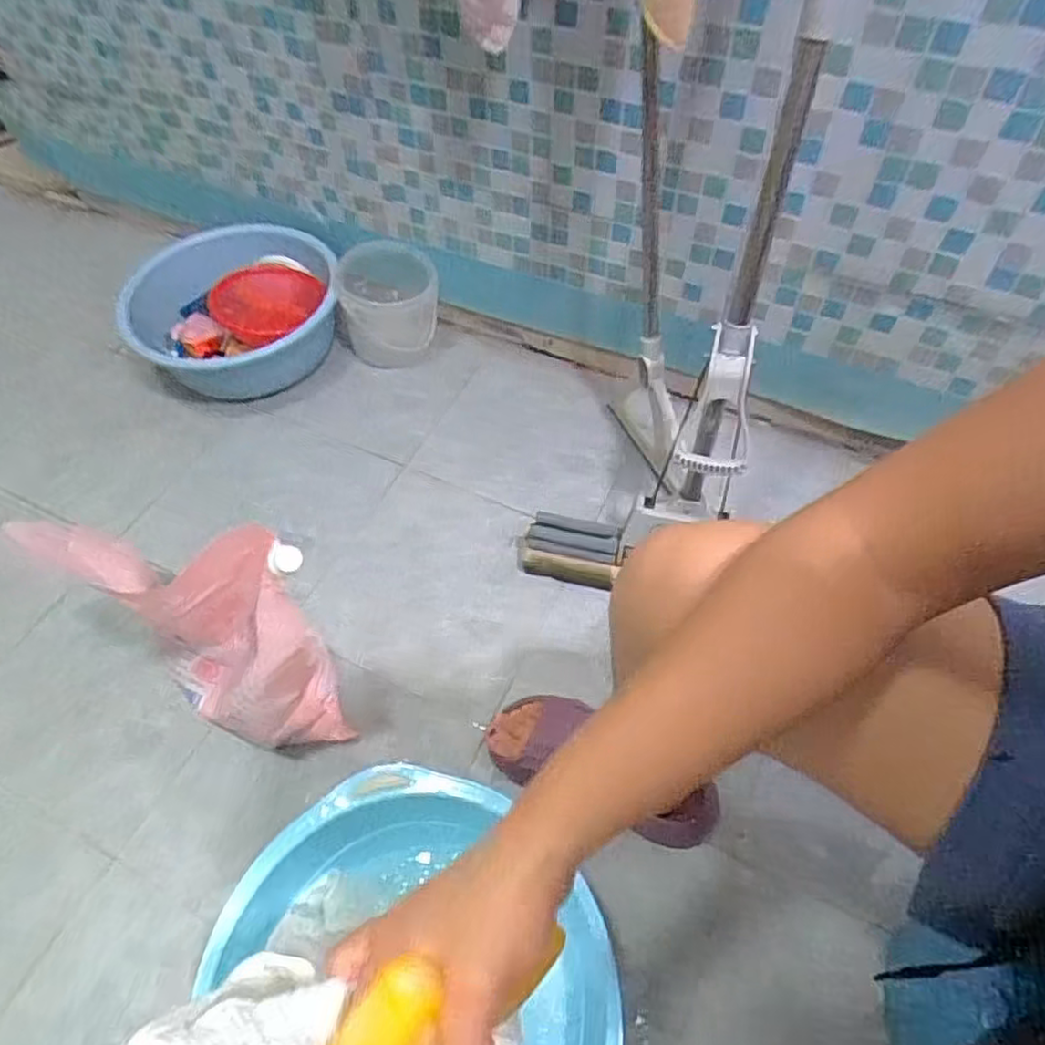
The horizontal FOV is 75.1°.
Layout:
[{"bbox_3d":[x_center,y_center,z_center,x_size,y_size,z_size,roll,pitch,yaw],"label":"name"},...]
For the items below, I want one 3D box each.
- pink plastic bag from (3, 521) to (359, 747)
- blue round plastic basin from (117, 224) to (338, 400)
[{"bbox_3d":[-0.313,0.116,0.719,0.236,0.308,0.146,26,60,19],"label":"pink plastic bag"},{"bbox_3d":[-0.496,-0.376,1.192,0.349,0.127,0.351,-1,55,1],"label":"blue round plastic basin"}]

